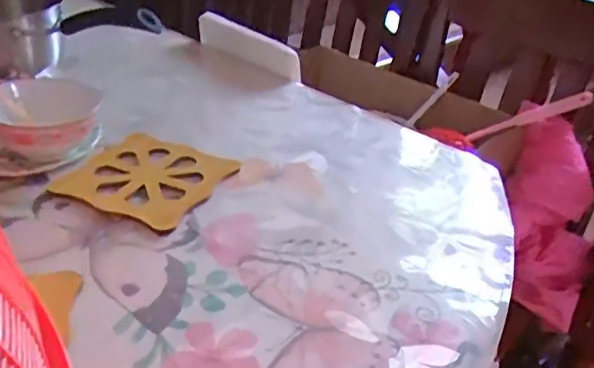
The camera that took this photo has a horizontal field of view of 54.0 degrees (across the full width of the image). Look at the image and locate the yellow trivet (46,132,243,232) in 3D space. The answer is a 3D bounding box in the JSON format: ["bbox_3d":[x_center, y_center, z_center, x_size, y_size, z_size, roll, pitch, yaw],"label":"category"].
[{"bbox_3d":[-0.152,-0.009,0.591,0.143,0.012,0.130,18,34,19],"label":"yellow trivet"}]

